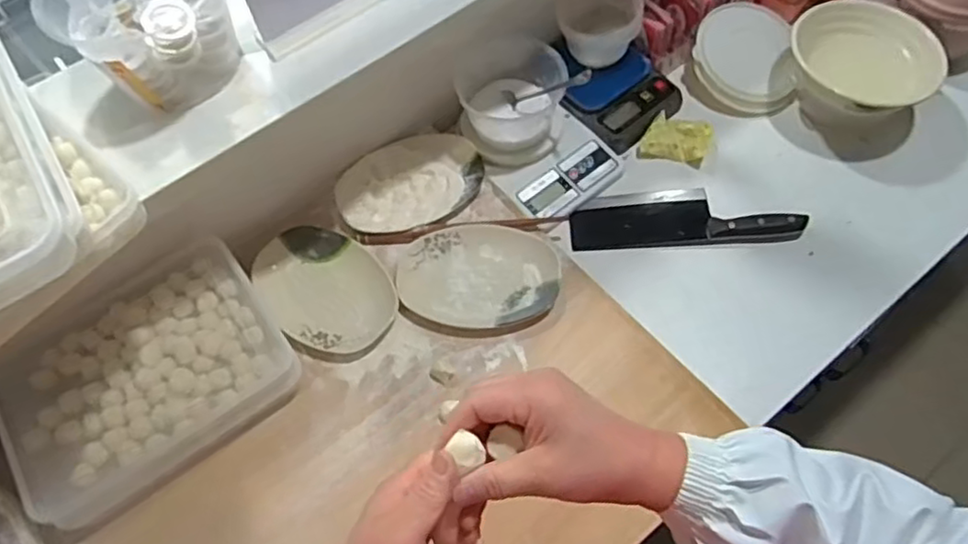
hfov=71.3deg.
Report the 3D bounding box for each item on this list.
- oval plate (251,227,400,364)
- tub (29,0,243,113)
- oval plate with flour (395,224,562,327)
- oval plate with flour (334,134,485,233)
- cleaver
[{"bbox_3d":[-0.196,0.020,0.833,0.137,0.020,0.189,-36,65,-15],"label":"oval plate"},{"bbox_3d":[-0.316,-0.235,0.637,0.131,0.123,0.134,-2,61,3],"label":"tub"},{"bbox_3d":[-0.007,0.004,0.842,0.196,0.020,0.138,-1,61,3],"label":"oval plate with flour"},{"bbox_3d":[-0.097,-0.117,0.902,0.193,0.025,0.122,-16,76,-12],"label":"oval plate with flour"},{"bbox_3d":[0.262,-0.079,0.889,0.294,0.020,0.091,-3,61,2],"label":"cleaver"}]

